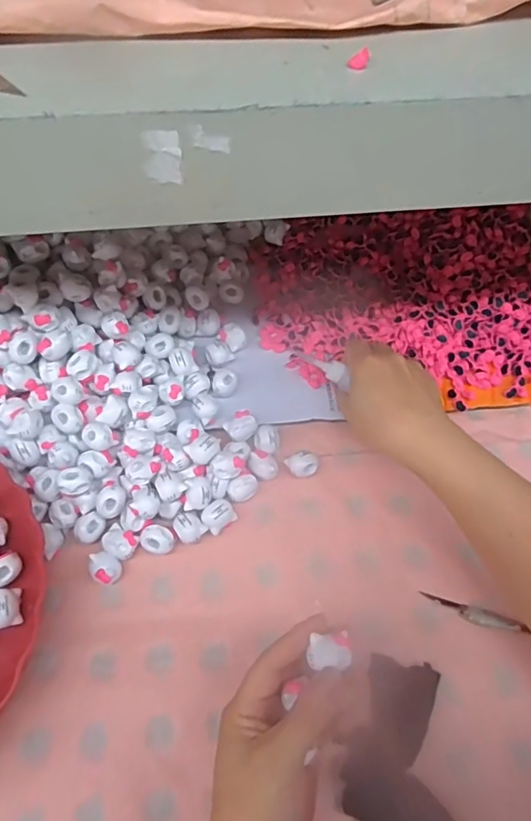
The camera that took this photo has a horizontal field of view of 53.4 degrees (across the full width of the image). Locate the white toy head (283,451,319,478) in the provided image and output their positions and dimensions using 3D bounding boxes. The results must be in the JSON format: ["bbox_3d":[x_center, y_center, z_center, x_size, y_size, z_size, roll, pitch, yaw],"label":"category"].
[{"bbox_3d":[0.031,0.047,0.445,0.028,0.018,0.021,-8,63,-2],"label":"white toy head"}]

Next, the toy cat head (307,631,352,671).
[{"bbox_3d":[0.038,0.139,0.306,0.024,0.010,0.019,-3,63,0],"label":"toy cat head"}]

